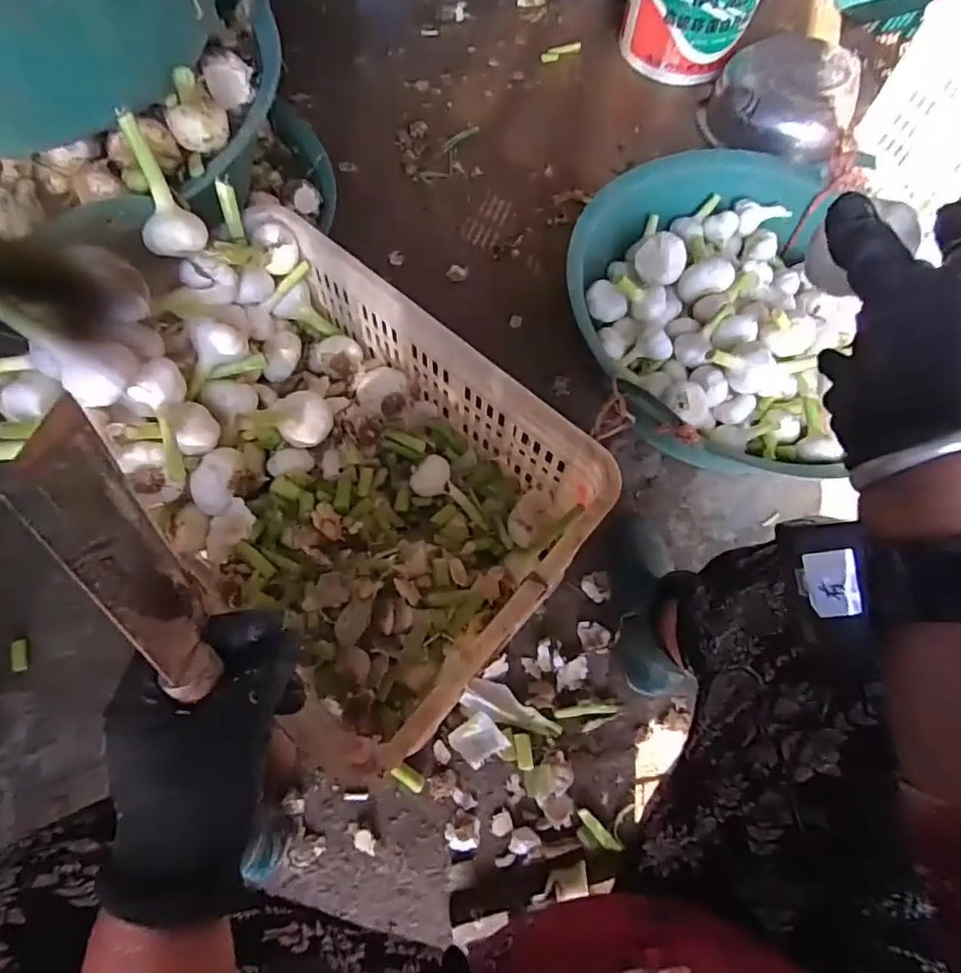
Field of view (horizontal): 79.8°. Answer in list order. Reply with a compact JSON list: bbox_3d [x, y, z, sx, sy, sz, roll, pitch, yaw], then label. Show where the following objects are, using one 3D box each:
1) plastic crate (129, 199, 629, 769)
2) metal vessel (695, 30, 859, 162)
[{"bbox_3d":[-0.161,-0.013,0.611,0.484,0.178,0.348,40,70,13],"label":"plastic crate"},{"bbox_3d":[0.610,-0.796,1.172,0.272,0.108,0.239,18,67,5],"label":"metal vessel"}]

